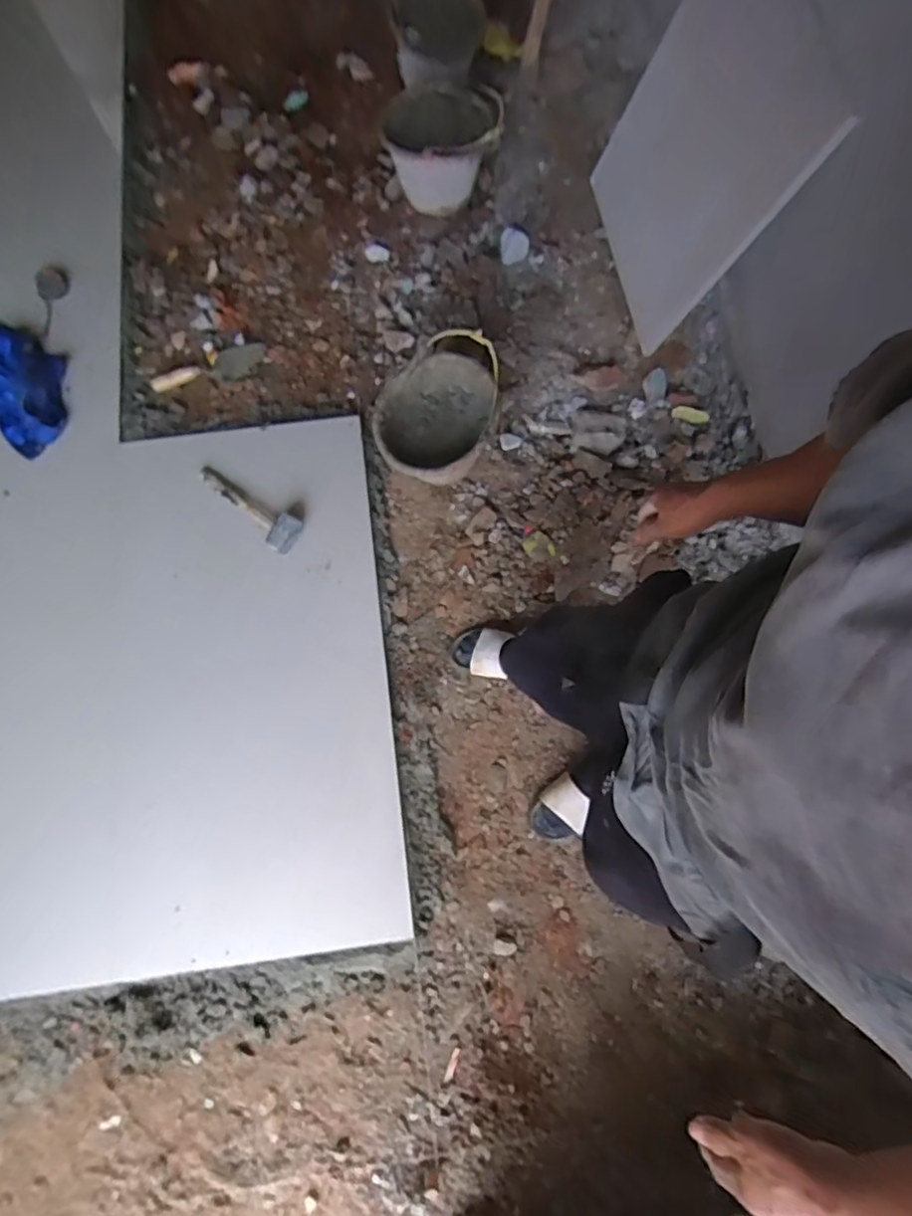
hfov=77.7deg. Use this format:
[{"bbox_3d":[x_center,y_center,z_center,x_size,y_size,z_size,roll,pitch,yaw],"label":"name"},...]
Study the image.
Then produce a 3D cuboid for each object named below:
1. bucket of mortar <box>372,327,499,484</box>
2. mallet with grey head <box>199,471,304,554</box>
[{"bbox_3d":[-0.045,-0.427,1.313,0.252,0.231,0.305,19,76,4],"label":"bucket of mortar"},{"bbox_3d":[-0.505,-0.241,1.350,0.307,0.050,0.093,33,77,7],"label":"mallet with grey head"}]

